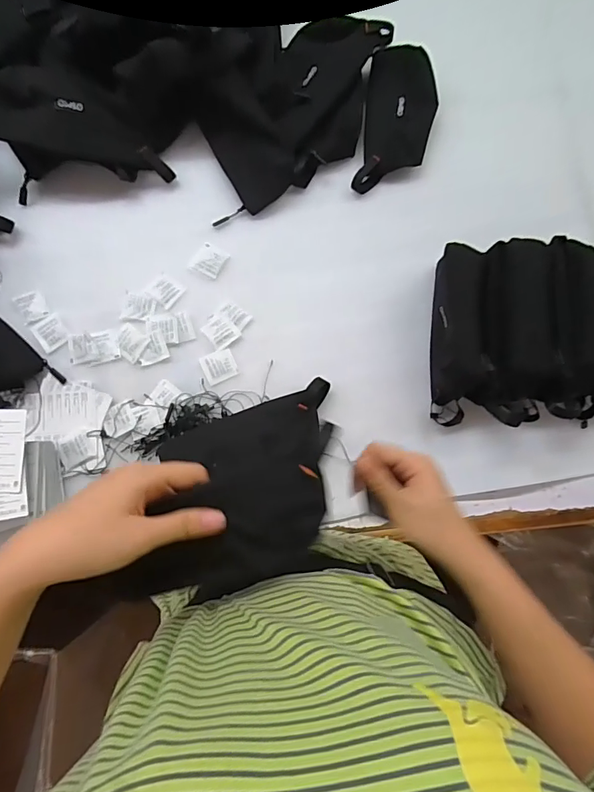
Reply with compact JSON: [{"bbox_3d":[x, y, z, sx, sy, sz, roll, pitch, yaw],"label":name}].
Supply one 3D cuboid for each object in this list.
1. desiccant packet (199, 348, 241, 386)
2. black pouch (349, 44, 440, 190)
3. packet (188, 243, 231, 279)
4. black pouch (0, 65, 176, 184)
[{"bbox_3d":[-0.099,-0.038,0.565,0.040,0.004,0.038,-24,83,-5],"label":"desiccant packet"},{"bbox_3d":[0.140,-0.382,0.617,0.094,0.032,0.203,9,81,0],"label":"black pouch"},{"bbox_3d":[-0.117,-0.181,0.591,0.042,0.004,0.042,32,82,3],"label":"packet"},{"bbox_3d":[-0.267,-0.343,0.564,0.214,0.048,0.093,12,81,-20],"label":"black pouch"}]

